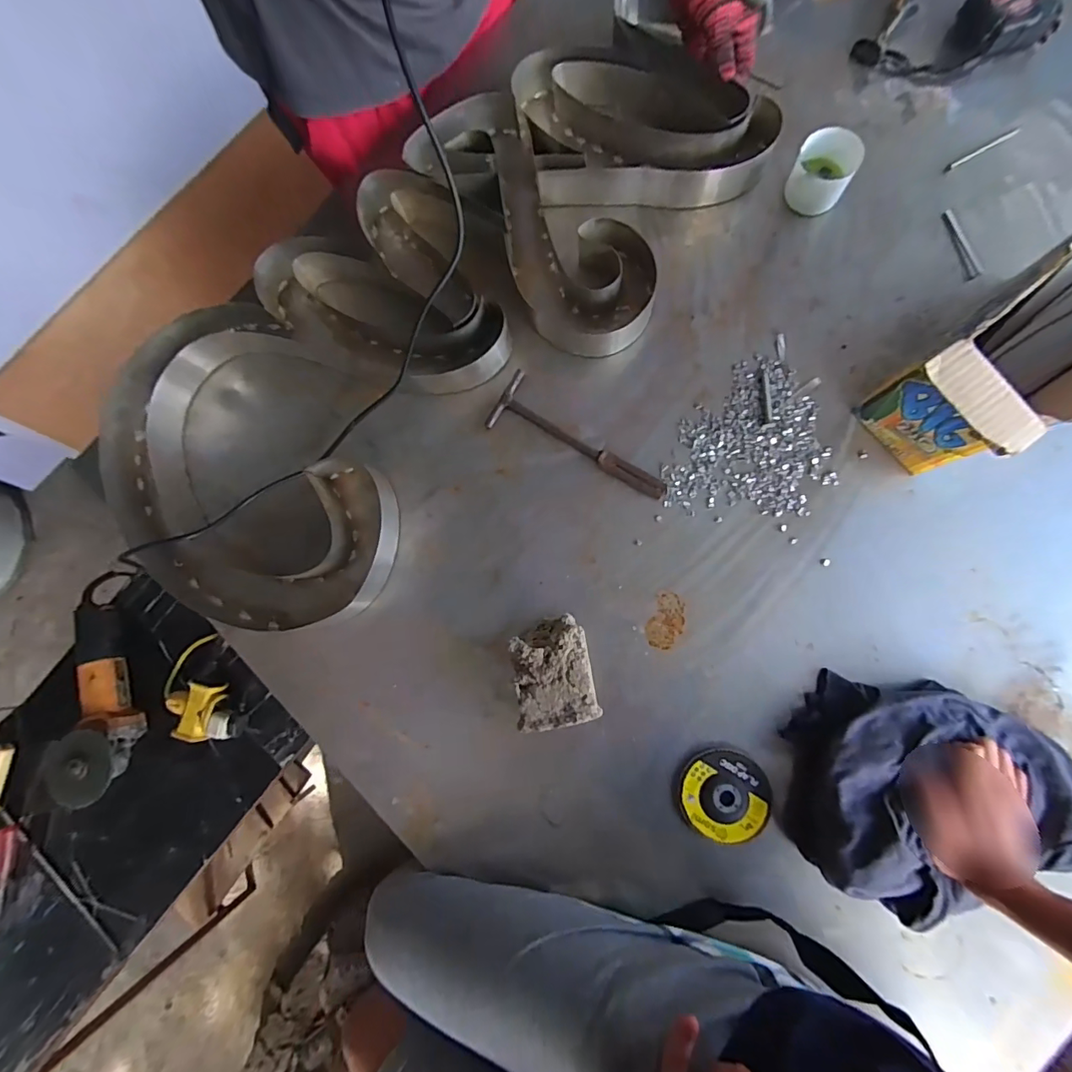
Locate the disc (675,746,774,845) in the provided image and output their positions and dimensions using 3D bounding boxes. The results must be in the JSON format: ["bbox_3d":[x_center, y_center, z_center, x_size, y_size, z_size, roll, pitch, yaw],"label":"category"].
[{"bbox_3d":[0.194,0.269,0.506,0.089,0.010,0.089,-1,83,5],"label":"disc"}]

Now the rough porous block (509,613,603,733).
[{"bbox_3d":[0.019,0.140,0.514,0.077,0.064,0.102,-11,82,3],"label":"rough porous block"}]

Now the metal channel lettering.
[{"bbox_3d":[-0.139,-0.274,0.593,0.869,0.053,0.387,-45,82,-2],"label":"metal channel lettering"}]

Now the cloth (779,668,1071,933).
[{"bbox_3d":[0.393,0.261,0.467,0.285,0.060,0.211,27,86,7],"label":"cloth"}]

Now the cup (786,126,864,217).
[{"bbox_3d":[0.328,-0.415,0.563,0.063,0.066,0.051,32,87,8],"label":"cup"}]

